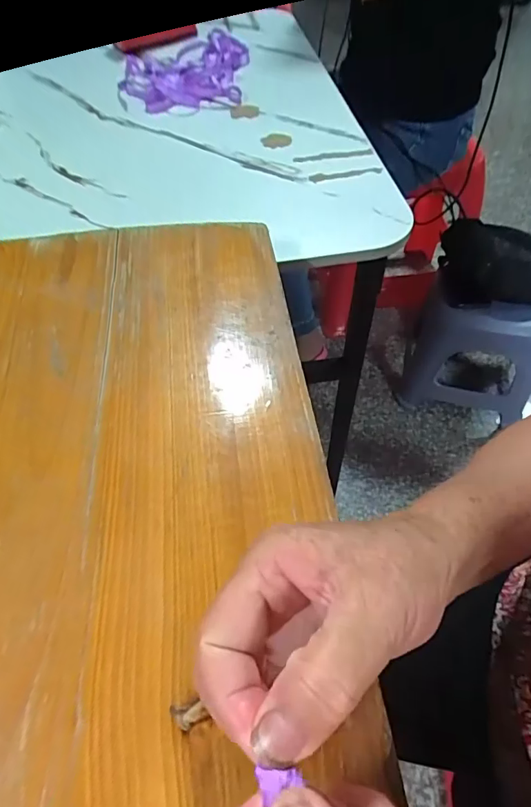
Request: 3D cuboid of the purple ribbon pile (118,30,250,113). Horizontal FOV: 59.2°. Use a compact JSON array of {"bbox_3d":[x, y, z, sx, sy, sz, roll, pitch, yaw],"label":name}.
[{"bbox_3d":[-0.123,-0.537,0.746,0.181,0.027,0.228,2,55,2],"label":"purple ribbon pile"}]

